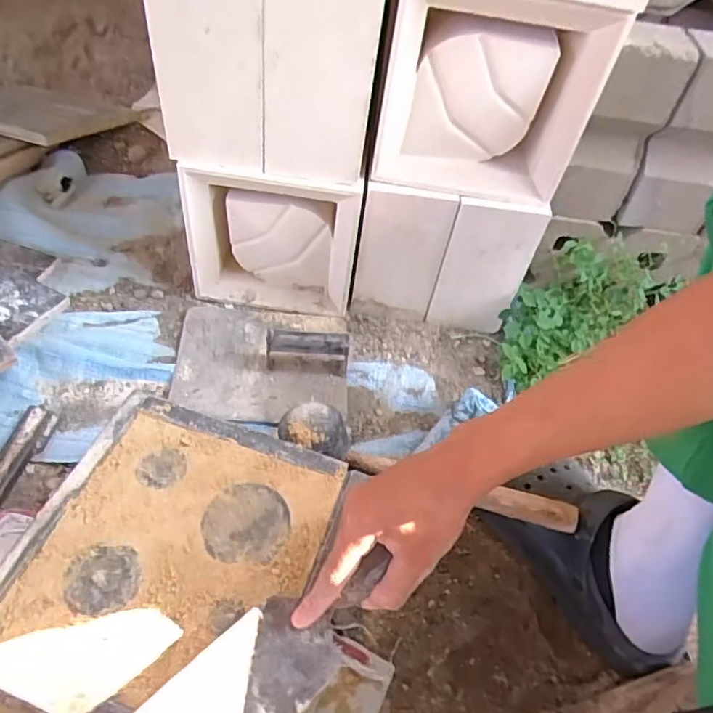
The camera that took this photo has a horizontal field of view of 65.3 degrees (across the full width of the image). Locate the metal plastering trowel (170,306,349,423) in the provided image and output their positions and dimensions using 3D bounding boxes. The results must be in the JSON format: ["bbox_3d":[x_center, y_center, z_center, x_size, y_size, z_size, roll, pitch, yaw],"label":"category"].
[{"bbox_3d":[-0.111,-0.010,0.672,0.203,0.062,0.167,5,54,-7],"label":"metal plastering trowel"}]

